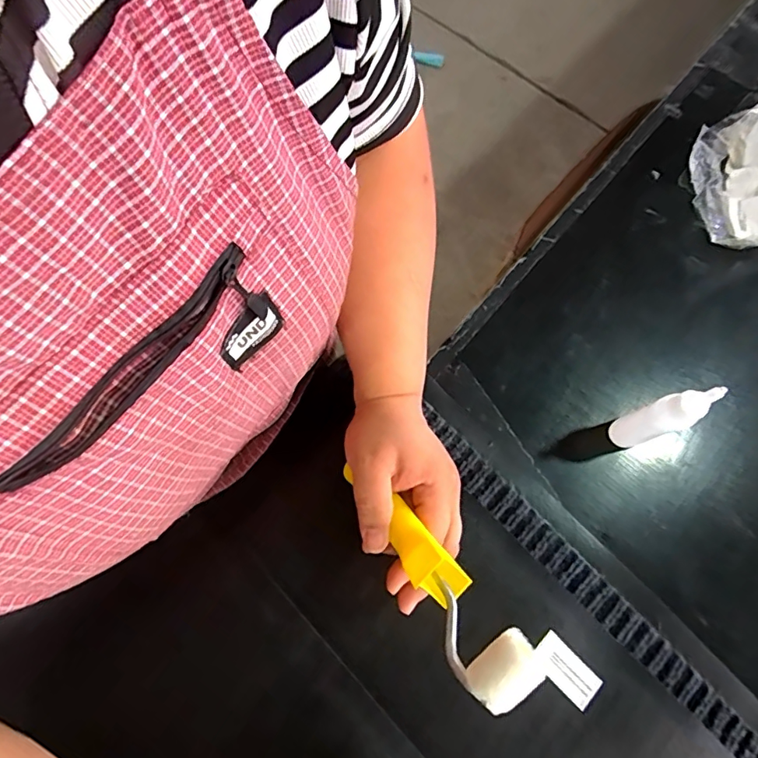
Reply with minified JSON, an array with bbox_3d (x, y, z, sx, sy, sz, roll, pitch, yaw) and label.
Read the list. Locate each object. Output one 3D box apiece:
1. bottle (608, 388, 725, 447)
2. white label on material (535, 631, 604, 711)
[{"bbox_3d":[0.217,0.030,0.381,0.022,0.117,0.028,-21,74,-9],"label":"bottle"},{"bbox_3d":[0.138,0.214,0.362,0.050,0.004,0.026,42,72,14],"label":"white label on material"}]

